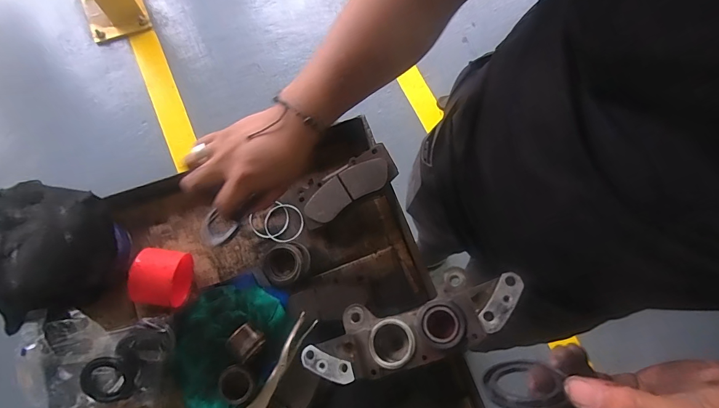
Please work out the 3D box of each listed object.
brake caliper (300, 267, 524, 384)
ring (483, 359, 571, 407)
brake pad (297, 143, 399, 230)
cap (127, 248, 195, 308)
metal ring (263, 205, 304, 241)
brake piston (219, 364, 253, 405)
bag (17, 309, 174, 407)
[{"bbox_3d":[0.061,0.137,0.420,0.237,0.071,0.081,-23,75,11],"label":"brake caliper"},{"bbox_3d":[0.101,0.113,0.233,0.043,0.048,0.007,-15,94,9],"label":"ring"},{"bbox_3d":[-0.019,-0.027,0.507,0.142,0.016,0.061,-32,77,4],"label":"brake pad"},{"bbox_3d":[-0.237,0.089,0.451,0.053,0.066,0.064,7,74,-2],"label":"cap"},{"bbox_3d":[-0.103,0.026,0.506,0.052,0.006,0.052,1,74,-3],"label":"metal ring"},{"bbox_3d":[-0.141,0.208,0.430,0.034,0.020,0.041,-8,75,-6],"label":"brake piston"},{"bbox_3d":[-0.287,0.173,0.409,0.135,0.066,0.098,6,74,-2],"label":"bag"}]

